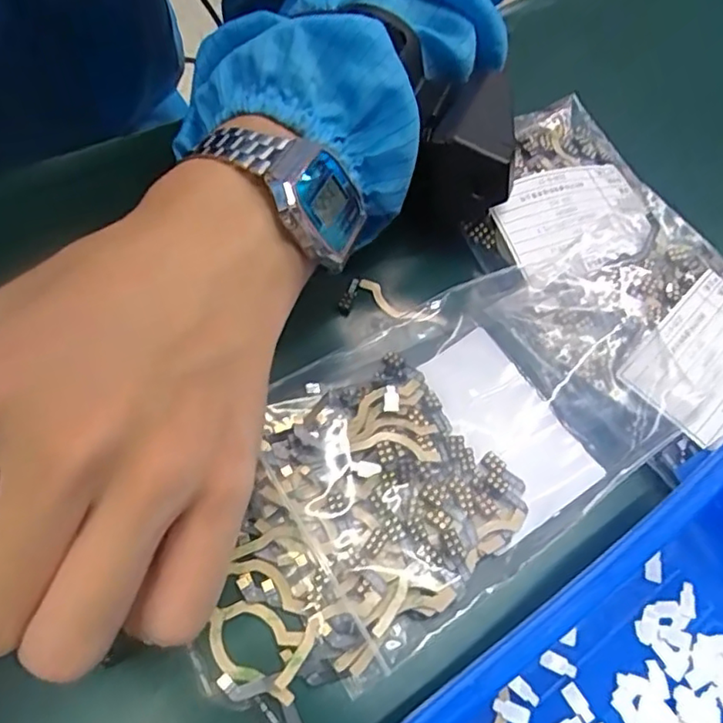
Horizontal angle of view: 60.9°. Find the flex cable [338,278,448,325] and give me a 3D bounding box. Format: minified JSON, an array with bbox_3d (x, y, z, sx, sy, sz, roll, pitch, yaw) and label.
[{"bbox_3d":[0.012,-0.019,0.240,0.043,0.007,0.020,24,61,25],"label":"flex cable"}]

